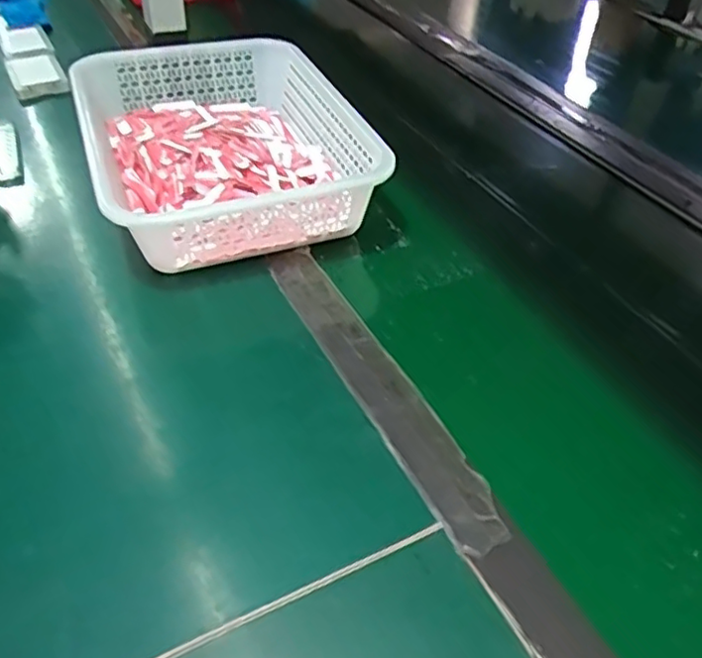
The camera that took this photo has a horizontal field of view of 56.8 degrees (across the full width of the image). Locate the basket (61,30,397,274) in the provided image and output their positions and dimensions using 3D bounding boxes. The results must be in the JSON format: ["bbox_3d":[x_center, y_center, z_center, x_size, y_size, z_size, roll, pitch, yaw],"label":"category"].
[{"bbox_3d":[-0.138,-0.197,0.699,0.274,0.084,0.351,-17,46,-21],"label":"basket"}]

